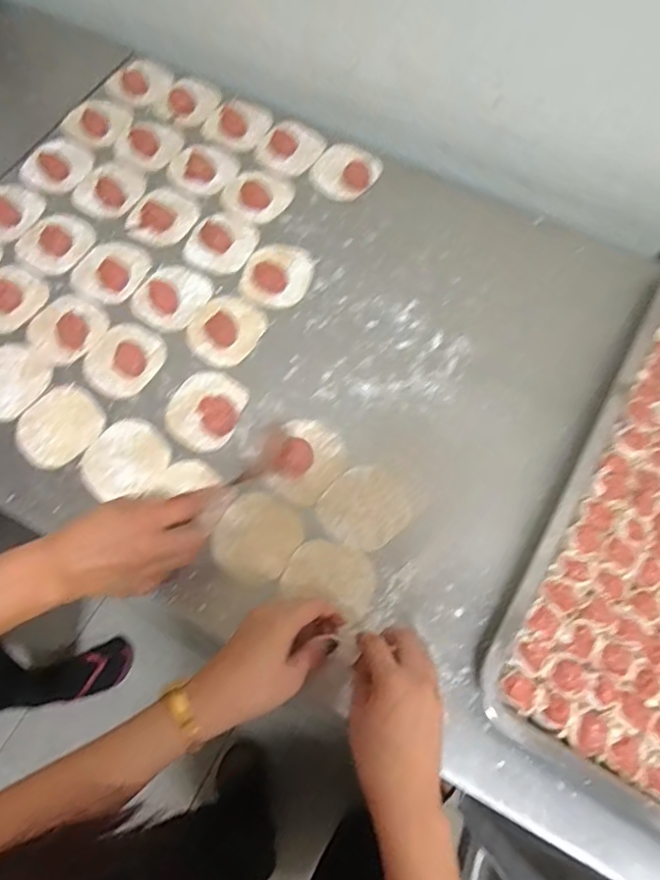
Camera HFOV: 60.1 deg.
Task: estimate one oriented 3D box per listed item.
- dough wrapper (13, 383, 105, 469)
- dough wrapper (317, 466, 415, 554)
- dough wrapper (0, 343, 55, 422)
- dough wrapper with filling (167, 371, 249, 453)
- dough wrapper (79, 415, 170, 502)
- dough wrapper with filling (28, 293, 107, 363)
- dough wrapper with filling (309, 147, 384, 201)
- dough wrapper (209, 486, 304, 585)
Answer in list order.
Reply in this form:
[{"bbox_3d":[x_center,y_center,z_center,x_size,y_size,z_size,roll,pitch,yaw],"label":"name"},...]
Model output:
[{"bbox_3d":[-0.276,-0.014,0.581,0.078,0.004,0.085,1,69,-2],"label":"dough wrapper"},{"bbox_3d":[0.035,0.065,0.551,0.078,0.006,0.079,1,69,-2],"label":"dough wrapper"},{"bbox_3d":[-0.339,-0.061,0.601,0.074,0.004,0.086,35,72,10],"label":"dough wrapper"},{"bbox_3d":[-0.128,-0.034,0.587,0.073,0.013,0.087,26,70,8],"label":"dough wrapper with filling"},{"bbox_3d":[-0.205,0.020,0.568,0.076,0.004,0.085,34,71,10],"label":"dough wrapper"},{"bbox_3d":[-0.286,-0.124,0.618,0.075,0.008,0.079,36,72,11],"label":"dough wrapper with filling"},{"bbox_3d":[0.020,-0.337,0.712,0.084,0.017,0.073,-42,76,-16],"label":"dough wrapper with filling"},{"bbox_3d":[-0.069,0.093,0.542,0.075,0.010,0.082,1,69,-2],"label":"dough wrapper"}]

